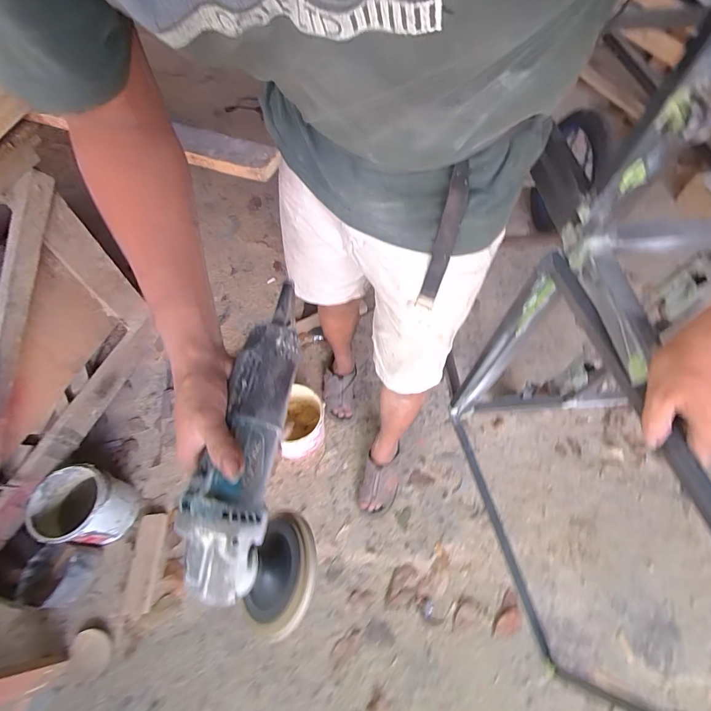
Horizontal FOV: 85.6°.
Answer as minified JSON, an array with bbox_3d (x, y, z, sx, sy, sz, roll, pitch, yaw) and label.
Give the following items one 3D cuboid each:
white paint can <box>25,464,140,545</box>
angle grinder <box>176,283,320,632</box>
[{"bbox_3d":[-0.742,0.414,1.051,0.190,0.205,0.177,-1,60,1],"label":"white paint can"},{"bbox_3d":[-0.105,0.081,0.379,0.117,0.097,0.339,9,73,-32],"label":"angle grinder"}]

